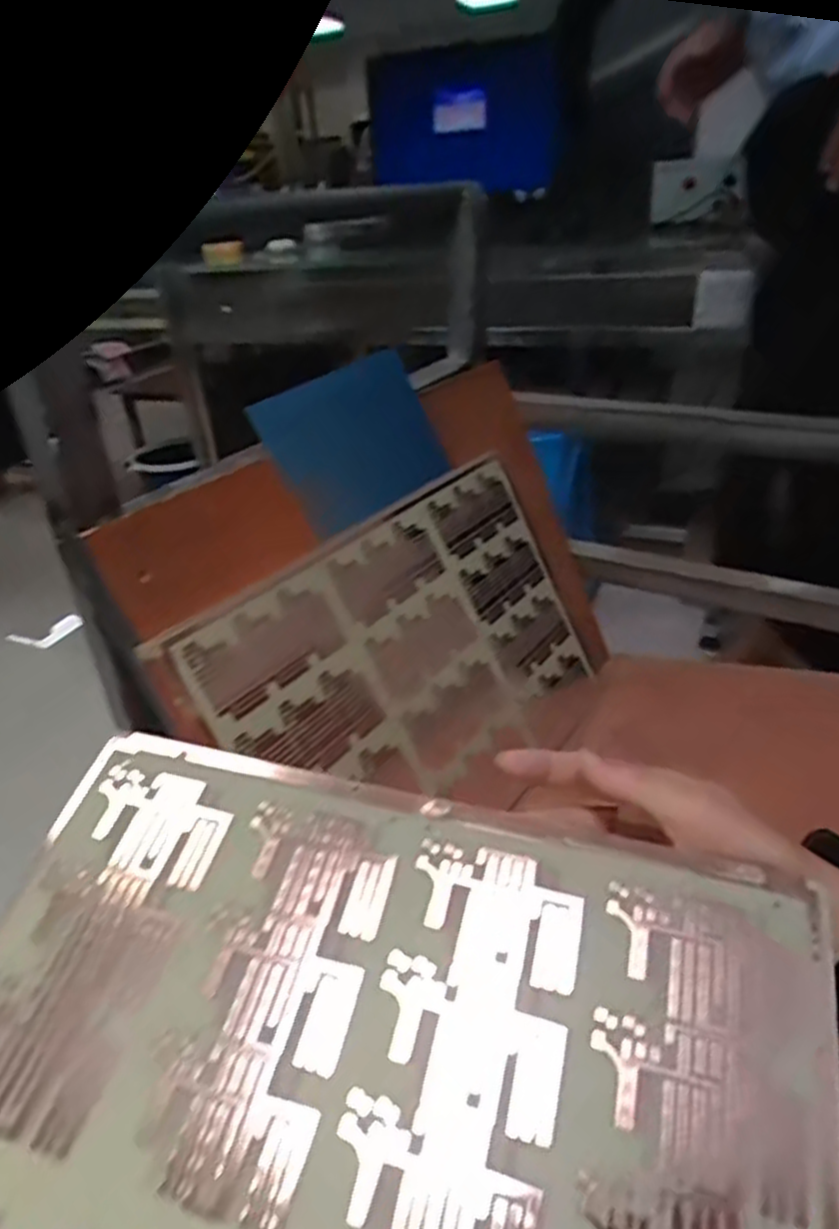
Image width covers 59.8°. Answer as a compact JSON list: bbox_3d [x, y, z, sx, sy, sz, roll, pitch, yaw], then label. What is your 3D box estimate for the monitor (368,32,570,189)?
[{"bbox_3d":[0.079,-1.052,1.549,0.468,0.257,0.045,14,55,23],"label":"monitor"}]

